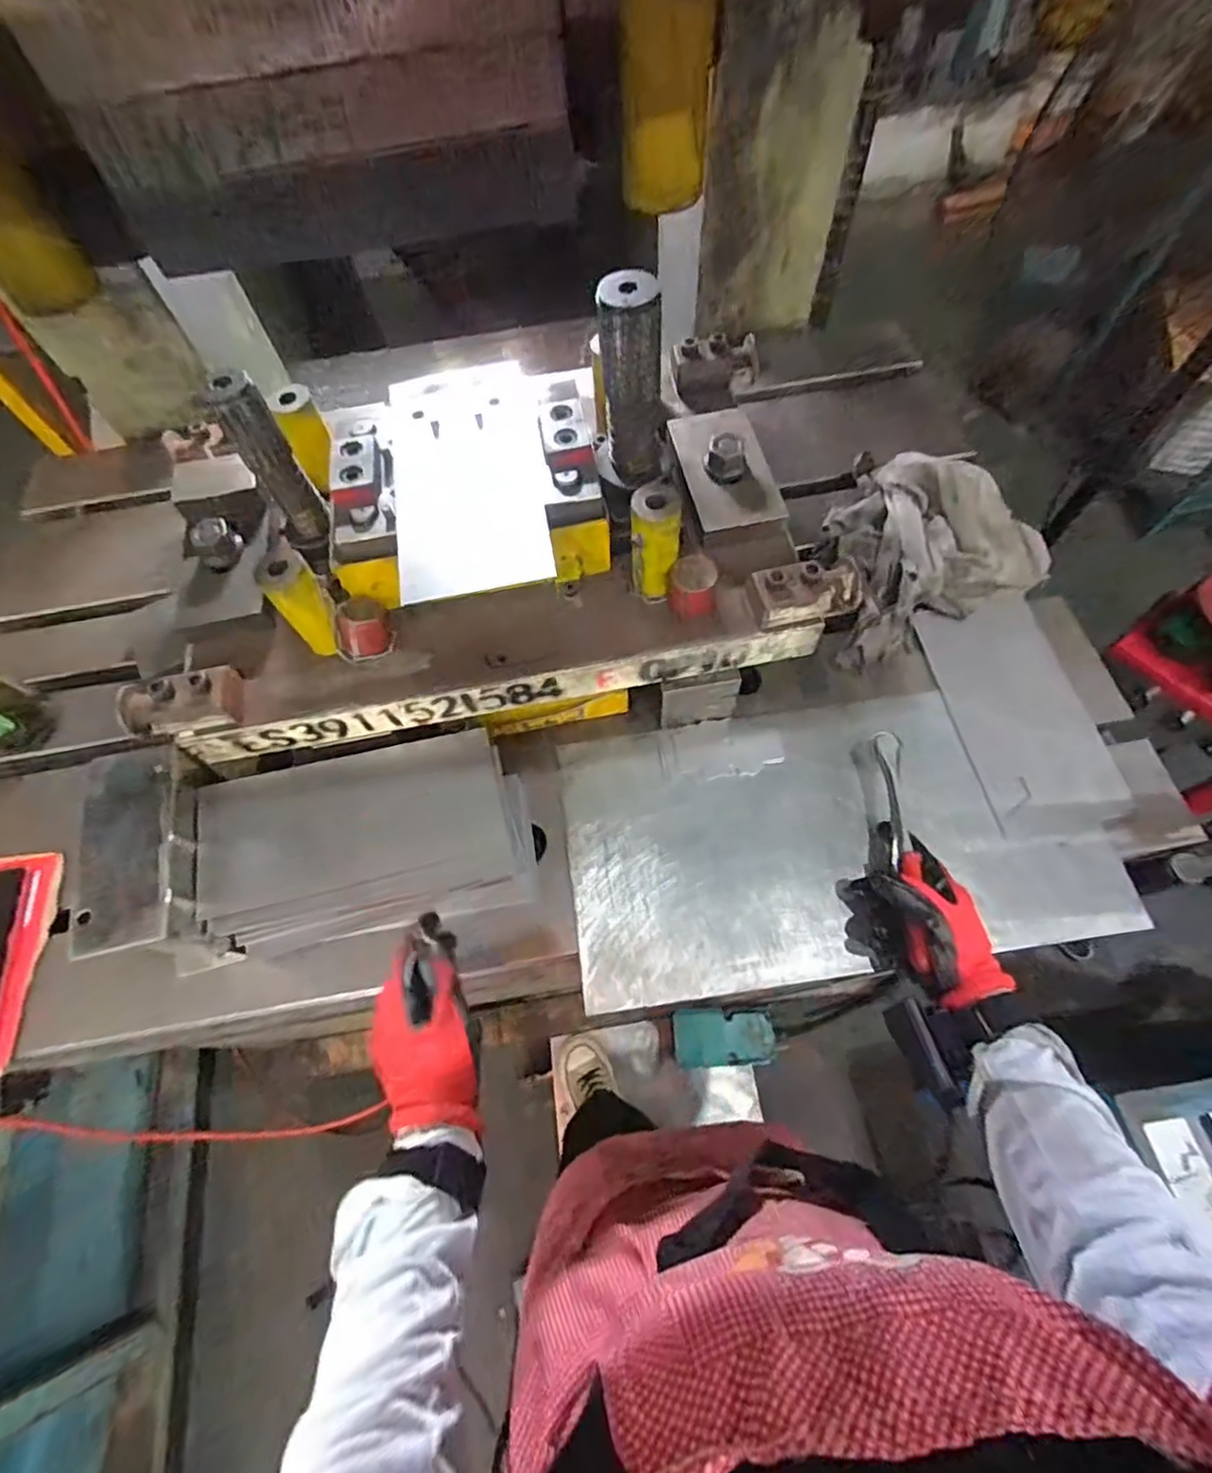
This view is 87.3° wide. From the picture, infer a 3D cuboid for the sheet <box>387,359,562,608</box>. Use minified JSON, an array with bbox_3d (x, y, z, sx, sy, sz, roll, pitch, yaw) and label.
[{"bbox_3d":[-0.117,-0.229,0.541,0.126,0.009,0.256,-11,65,-1],"label":"sheet"}]

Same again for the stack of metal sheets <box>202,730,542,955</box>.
[{"bbox_3d":[-0.210,0.099,0.580,0.272,0.033,0.165,-13,95,-16],"label":"stack of metal sheets"}]

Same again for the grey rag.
[{"bbox_3d":[0.334,-0.205,0.699,0.257,0.073,0.180,-25,65,-9],"label":"grey rag"}]

